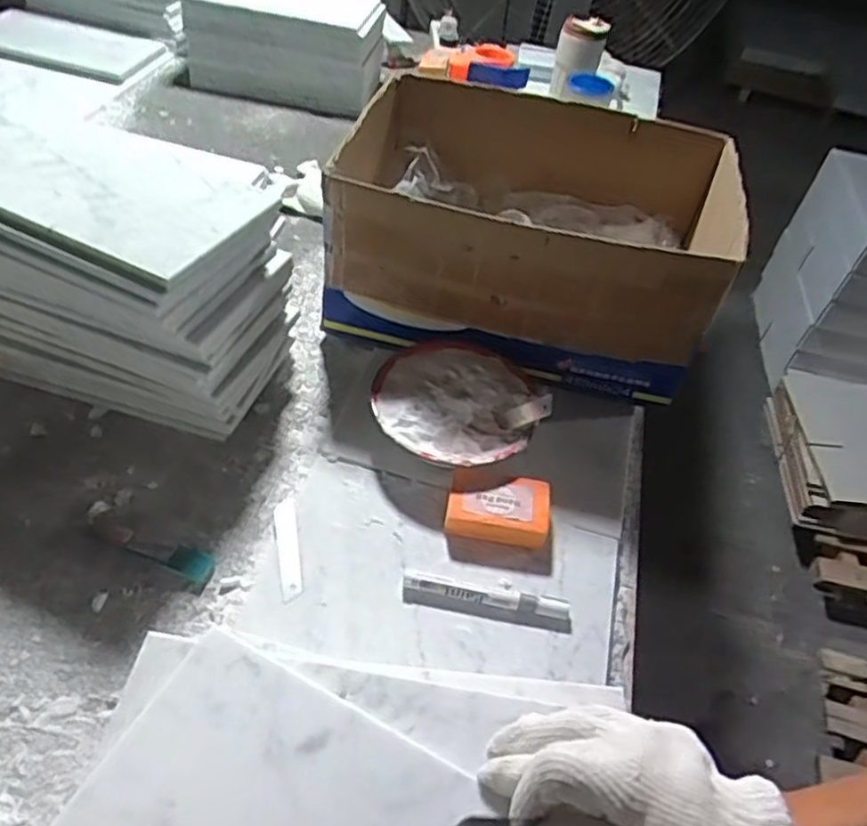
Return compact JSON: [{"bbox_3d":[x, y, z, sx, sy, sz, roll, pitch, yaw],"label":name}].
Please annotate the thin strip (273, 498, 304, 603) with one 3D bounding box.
[{"bbox_3d":[-0.130,0.118,0.631,0.019,0.005,0.105,-5,51,-12],"label":"thin strip"}]

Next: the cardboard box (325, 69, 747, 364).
[{"bbox_3d":[0.120,-0.245,0.807,0.449,0.149,0.330,14,50,4],"label":"cardboard box"}]

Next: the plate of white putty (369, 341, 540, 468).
[{"bbox_3d":[0.020,-0.011,0.719,0.158,0.052,0.158,14,47,2],"label":"plate of white putty"}]

